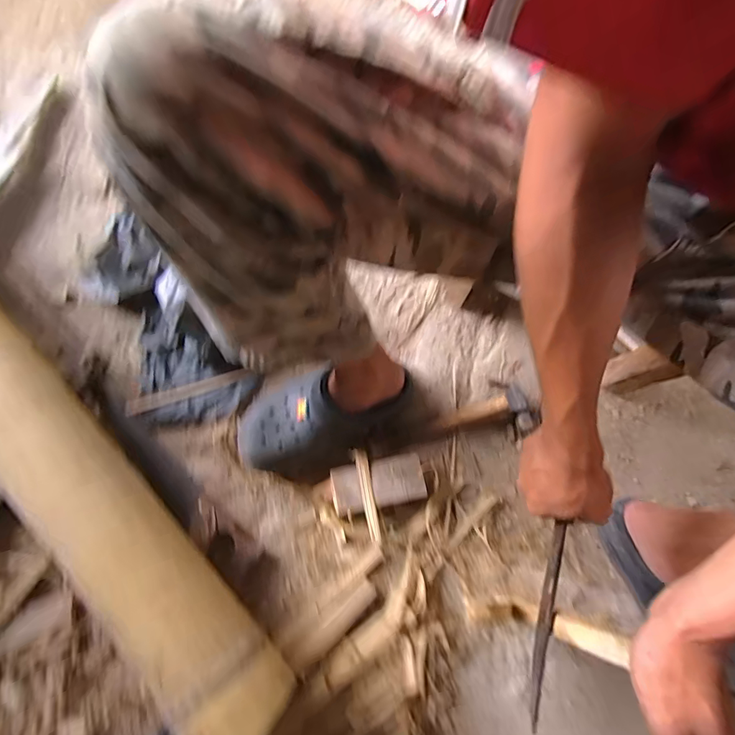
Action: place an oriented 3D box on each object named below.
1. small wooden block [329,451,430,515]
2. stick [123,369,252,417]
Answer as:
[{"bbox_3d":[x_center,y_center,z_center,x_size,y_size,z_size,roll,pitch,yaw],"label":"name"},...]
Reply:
[{"bbox_3d":[0.015,0.167,0.611,0.130,0.038,0.065,-10,75,-2],"label":"small wooden block"},{"bbox_3d":[-0.281,0.036,0.661,0.194,0.013,0.023,-16,76,-4],"label":"stick"}]

